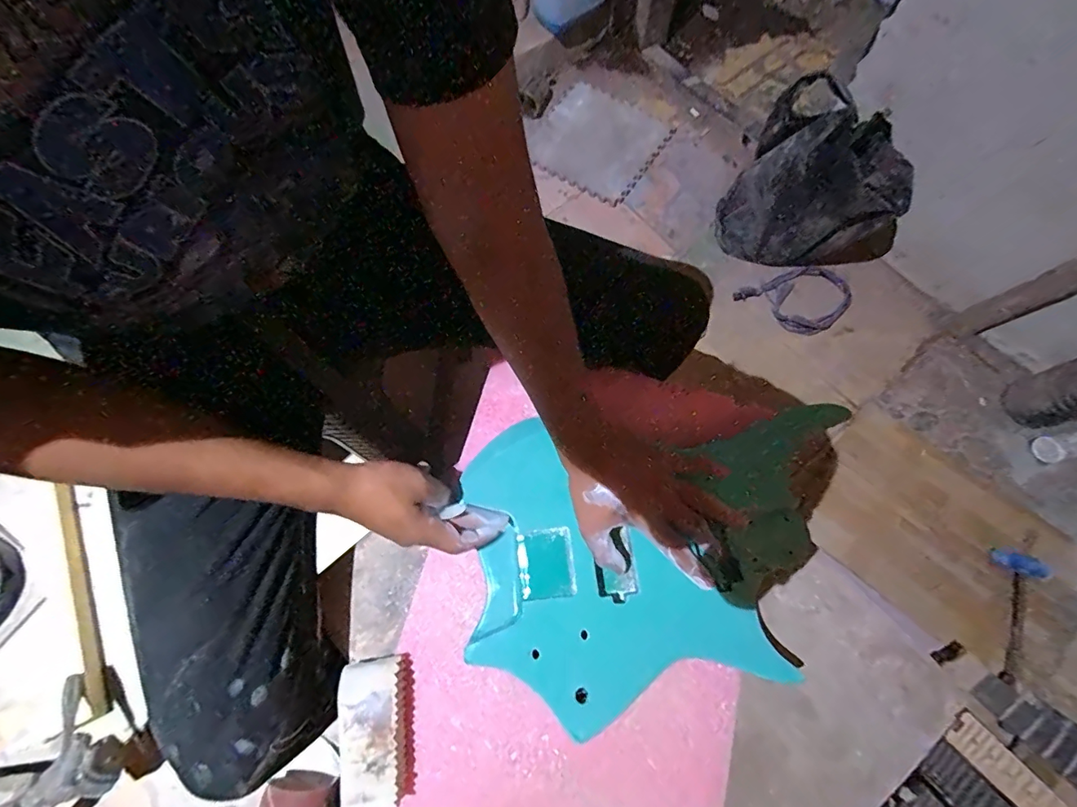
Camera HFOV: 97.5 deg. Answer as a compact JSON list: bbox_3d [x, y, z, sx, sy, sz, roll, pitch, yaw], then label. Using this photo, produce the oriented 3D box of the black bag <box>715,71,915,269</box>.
[{"bbox_3d":[0.546,-0.402,0.928,0.326,0.326,0.128,31,75,10],"label":"black bag"}]

